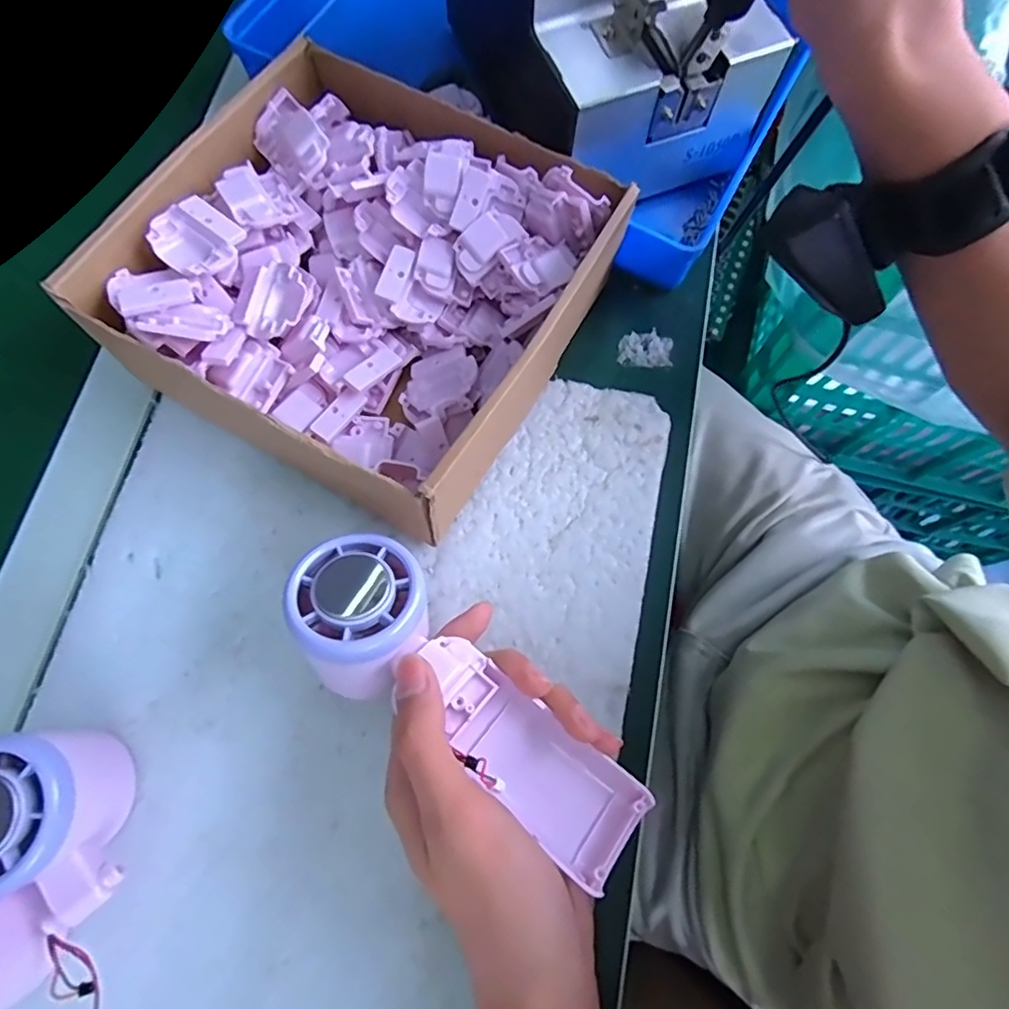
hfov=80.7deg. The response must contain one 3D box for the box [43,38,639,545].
[{"bbox_3d":[-0.073,-0.114,0.309,0.212,0.065,0.199,27,75,6],"label":"box"}]

